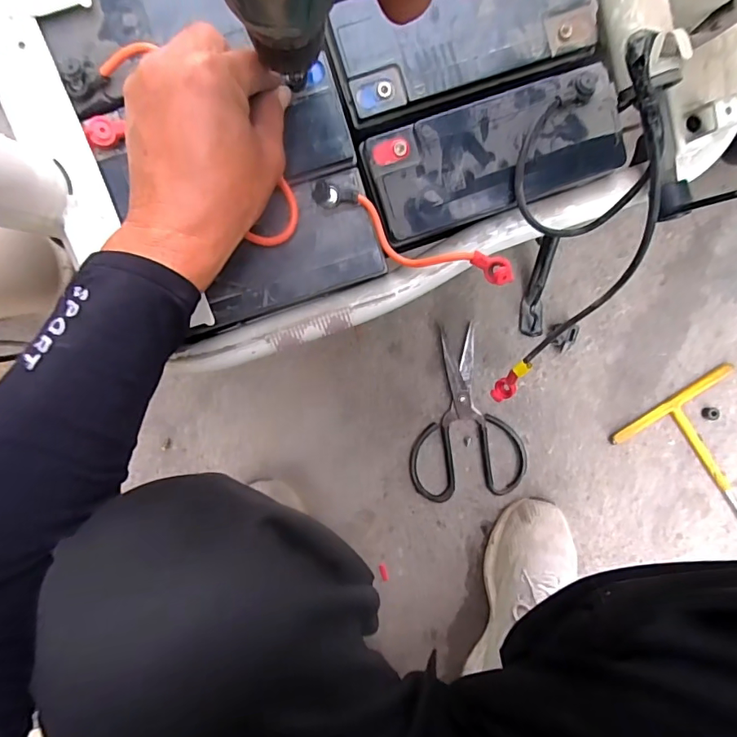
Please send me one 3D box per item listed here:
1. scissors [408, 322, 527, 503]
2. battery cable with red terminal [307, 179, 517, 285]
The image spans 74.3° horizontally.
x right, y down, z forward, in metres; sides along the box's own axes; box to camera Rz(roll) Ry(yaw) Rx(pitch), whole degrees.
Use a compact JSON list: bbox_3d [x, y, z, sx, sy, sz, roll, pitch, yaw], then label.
[{"bbox_3d":[0.118,0.057,0.606,0.142,0.011,0.208,-7,89,-2],"label":"scissors"},{"bbox_3d":[0.028,-0.087,0.327,0.142,0.020,0.028,26,91,0],"label":"battery cable with red terminal"}]

